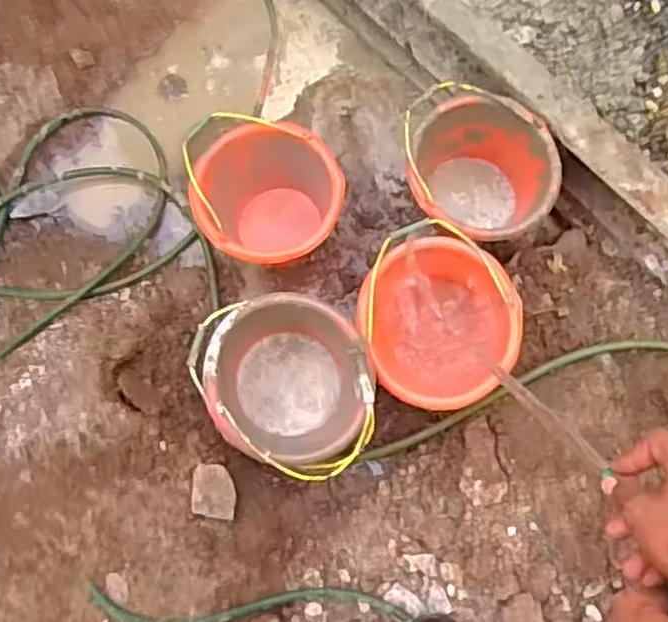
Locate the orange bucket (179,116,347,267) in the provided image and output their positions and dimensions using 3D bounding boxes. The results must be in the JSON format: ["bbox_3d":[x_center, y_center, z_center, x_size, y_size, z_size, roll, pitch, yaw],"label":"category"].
[{"bbox_3d":[-0.134,-0.220,1.474,0.291,0.229,0.268,1,68,-2],"label":"orange bucket"}]

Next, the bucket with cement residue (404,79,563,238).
[{"bbox_3d":[0.287,-0.266,1.468,0.276,0.248,0.303,0,70,0],"label":"bucket with cement residue"}]

